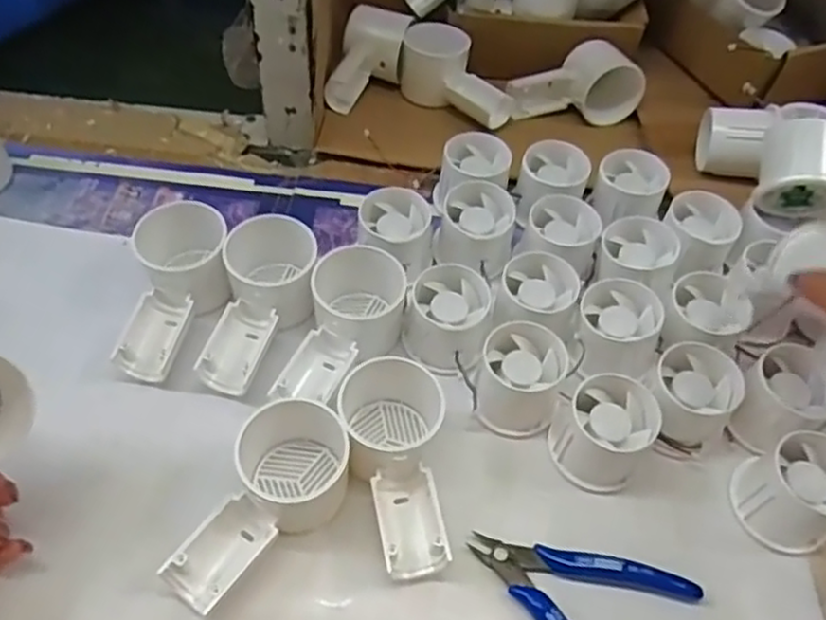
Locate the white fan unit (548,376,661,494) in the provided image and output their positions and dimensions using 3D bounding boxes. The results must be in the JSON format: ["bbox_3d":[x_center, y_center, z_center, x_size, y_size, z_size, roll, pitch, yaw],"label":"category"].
[{"bbox_3d":[0.114,0.071,0.417,0.053,0.040,0.055,2,53,-3],"label":"white fan unit"}]

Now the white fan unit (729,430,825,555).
[{"bbox_3d":[0.219,0.106,0.402,0.052,0.044,0.056,2,53,-3],"label":"white fan unit"}]

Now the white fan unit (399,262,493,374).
[{"bbox_3d":[0.022,0.006,0.461,0.054,0.046,0.059,12,54,4],"label":"white fan unit"}]

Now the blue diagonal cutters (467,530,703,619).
[{"bbox_3d":[0.089,0.153,0.378,0.116,0.009,0.075,29,56,16],"label":"blue diagonal cutters"}]

